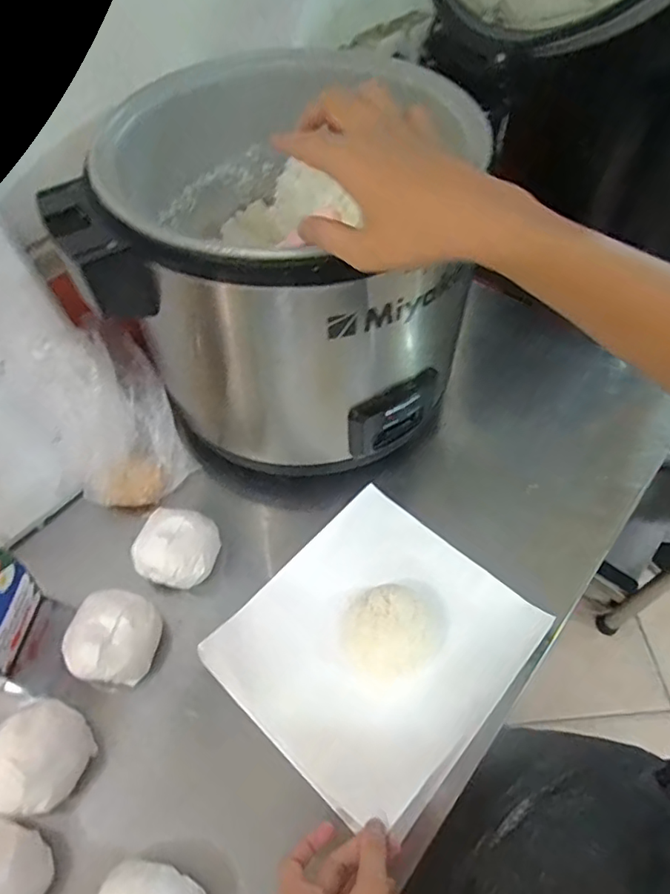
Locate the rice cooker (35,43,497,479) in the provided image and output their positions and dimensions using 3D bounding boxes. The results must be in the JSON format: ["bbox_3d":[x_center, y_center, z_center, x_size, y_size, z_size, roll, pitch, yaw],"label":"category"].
[{"bbox_3d":[-0.040,-0.188,0.604,0.319,0.313,0.329,6,55,4],"label":"rice cooker"}]

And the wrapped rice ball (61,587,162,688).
[{"bbox_3d":[-0.221,0.190,0.542,0.086,0.070,0.081,0,54,0],"label":"wrapped rice ball"}]

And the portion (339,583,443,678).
[{"bbox_3d":[0.057,0.182,0.542,0.100,0.047,0.088,1,54,1],"label":"portion"}]

